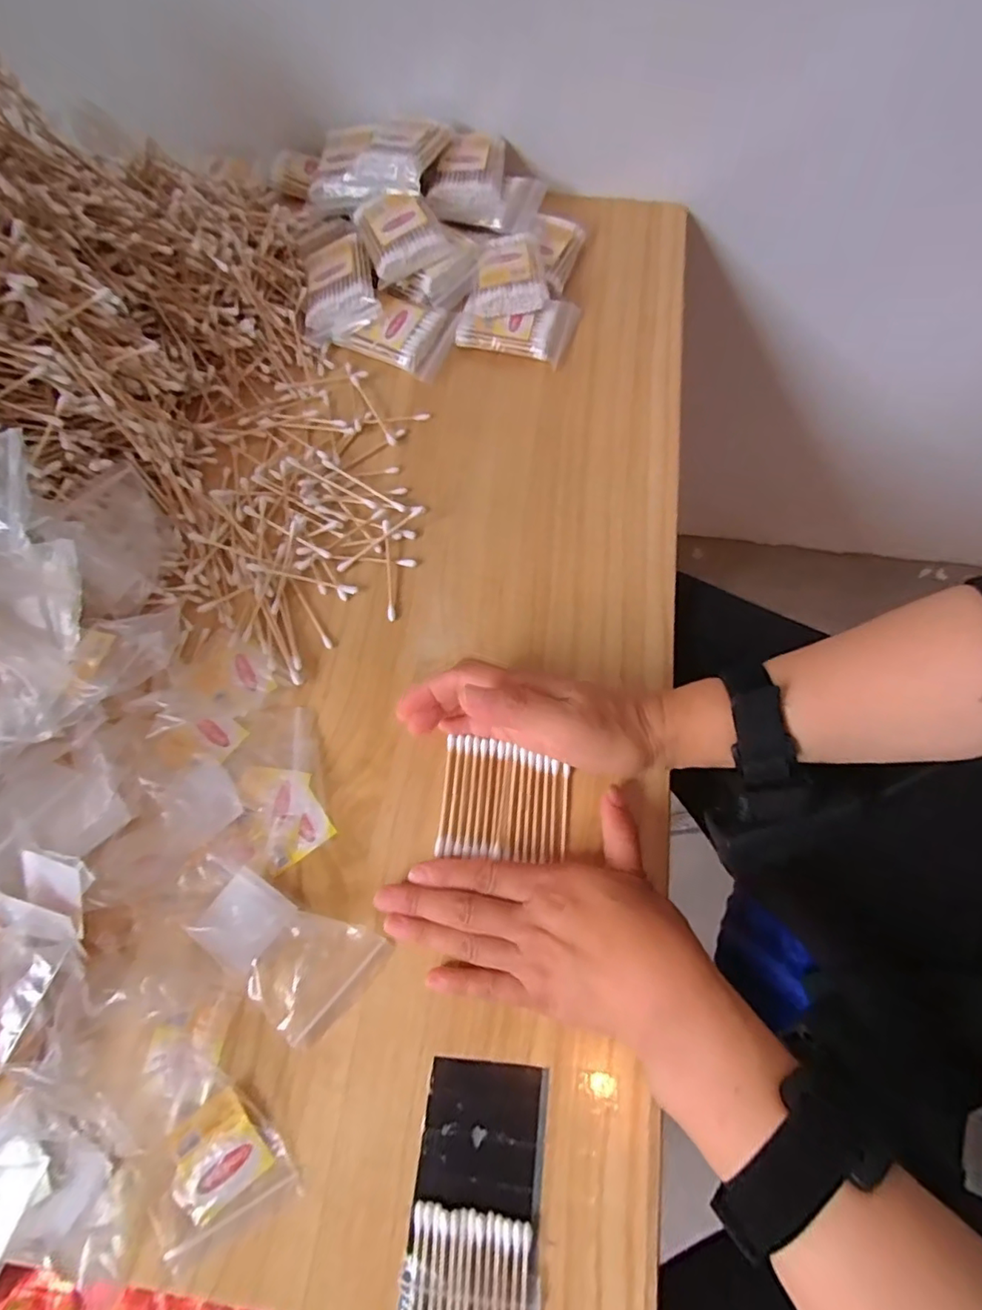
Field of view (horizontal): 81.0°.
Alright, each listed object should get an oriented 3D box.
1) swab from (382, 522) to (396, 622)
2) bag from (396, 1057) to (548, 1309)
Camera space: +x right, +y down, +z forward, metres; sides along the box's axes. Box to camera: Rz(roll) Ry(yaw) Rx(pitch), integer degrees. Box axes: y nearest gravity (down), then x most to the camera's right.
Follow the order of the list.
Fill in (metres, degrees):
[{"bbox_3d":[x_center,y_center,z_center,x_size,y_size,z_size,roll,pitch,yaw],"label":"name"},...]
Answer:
[{"bbox_3d":[-0.069,-0.058,0.387,0.006,0.007,0.072,-5,70,-2],"label":"swab"},{"bbox_3d":[-0.010,0.295,0.266,0.062,0.006,0.178,6,70,2],"label":"bag"}]

